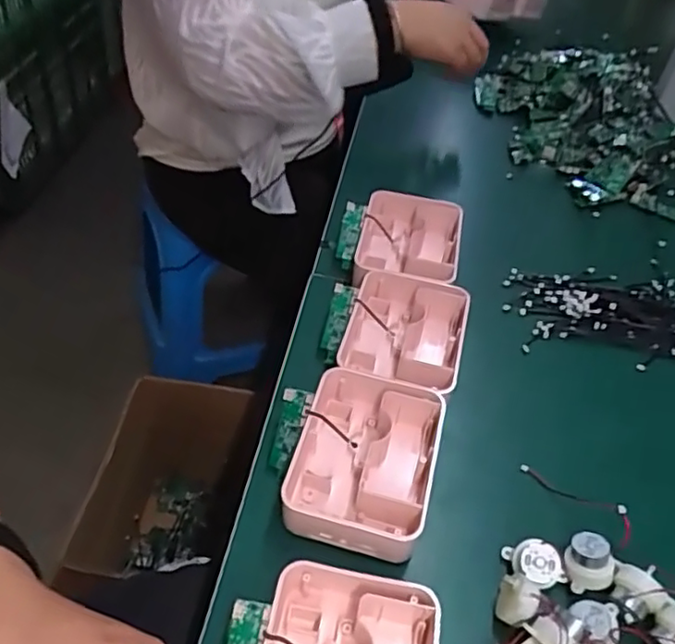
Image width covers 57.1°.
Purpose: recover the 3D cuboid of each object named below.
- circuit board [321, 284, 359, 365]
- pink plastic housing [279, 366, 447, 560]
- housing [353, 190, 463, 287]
[{"bbox_3d":[0.000,0.001,0.561,0.019,0.007,0.072,14,82,7],"label":"circuit board"},{"bbox_3d":[0.020,0.101,0.464,0.101,0.041,0.127,16,46,7],"label":"pink plastic housing"},{"bbox_3d":[0.073,-0.074,0.646,0.102,0.048,0.139,13,46,4],"label":"housing"}]

